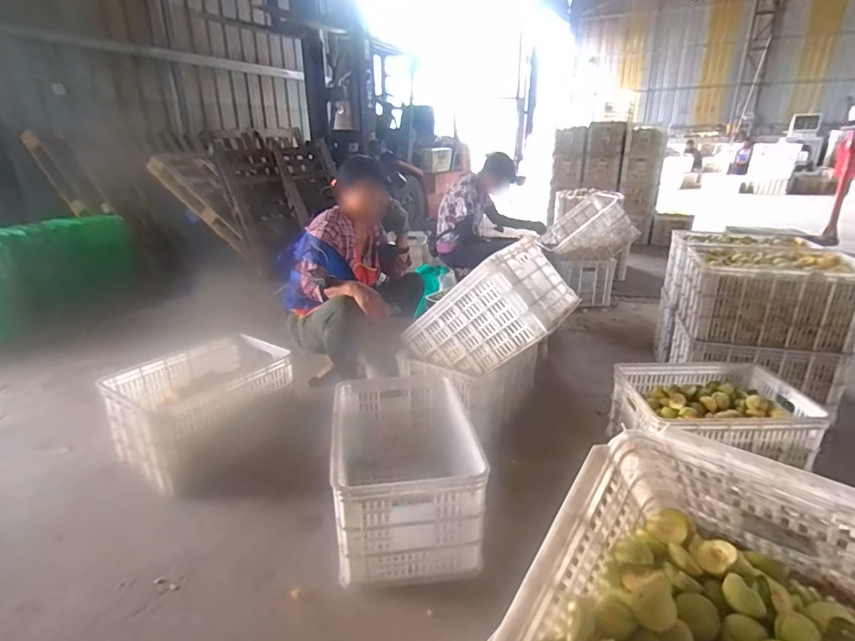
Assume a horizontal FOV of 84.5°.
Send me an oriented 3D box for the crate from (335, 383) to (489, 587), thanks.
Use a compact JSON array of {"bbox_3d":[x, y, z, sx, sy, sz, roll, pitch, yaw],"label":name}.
[{"bbox_3d":[-0.076,0.404,1.325,0.352,0.297,0.562,-3,21,-5],"label":"crate"}]

